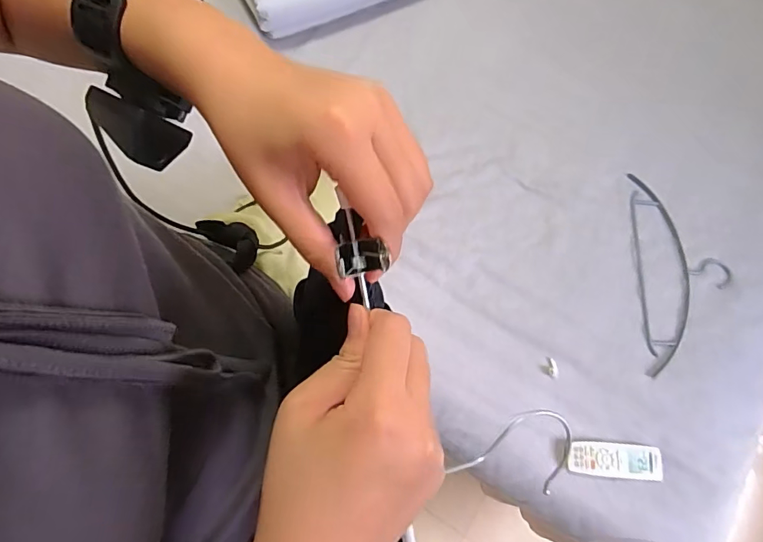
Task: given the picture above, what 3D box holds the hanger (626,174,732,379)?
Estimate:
[{"bbox_3d":[0.570,0.007,0.884,0.185,0.012,0.387,6,72,-6],"label":"hanger"}]

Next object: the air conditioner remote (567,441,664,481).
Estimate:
[{"bbox_3d":[0.388,0.314,0.773,0.159,0.019,0.054,6,75,-3],"label":"air conditioner remote"}]

